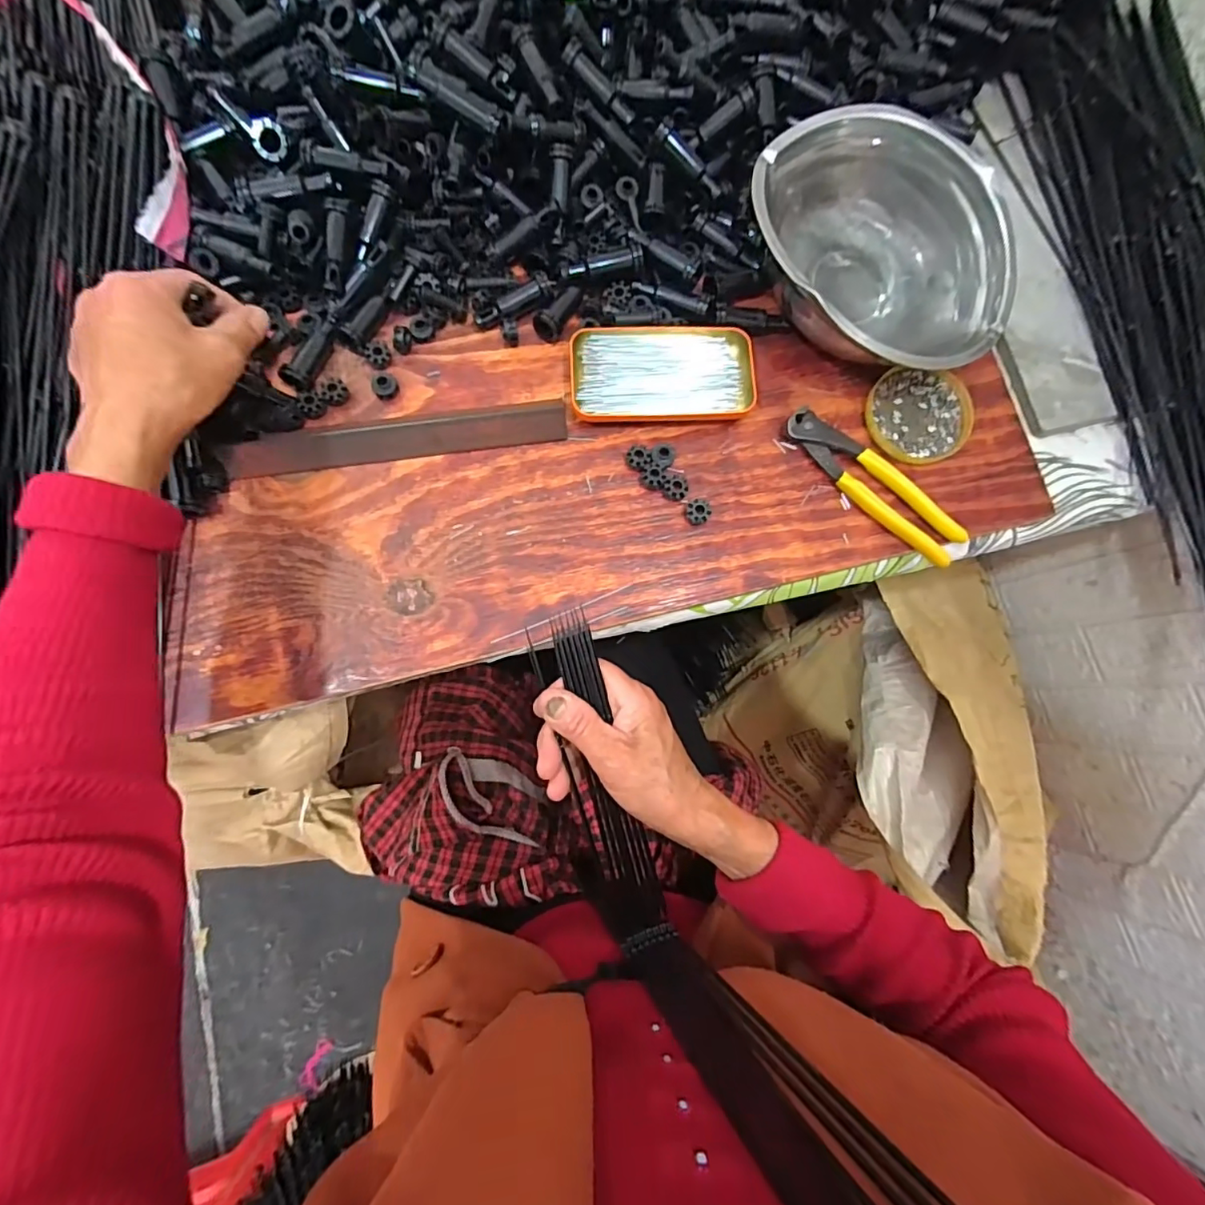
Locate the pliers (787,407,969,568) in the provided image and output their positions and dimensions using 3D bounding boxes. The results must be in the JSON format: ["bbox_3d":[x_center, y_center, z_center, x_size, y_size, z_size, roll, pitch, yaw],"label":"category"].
[{"bbox_3d":[0.212,-0.093,0.425,0.161,0.017,0.034,42,82,3],"label":"pliers"}]

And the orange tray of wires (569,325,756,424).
[{"bbox_3d":[0.047,-0.183,0.426,0.140,0.018,0.077,-2,82,-3],"label":"orange tray of wires"}]

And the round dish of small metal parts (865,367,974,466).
[{"bbox_3d":[0.256,-0.153,0.439,0.081,0.010,0.081,0,82,-3],"label":"round dish of small metal parts"}]

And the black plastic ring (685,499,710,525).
[{"bbox_3d":[0.074,-0.069,0.416,0.019,0.013,0.018,0,82,-3],"label":"black plastic ring"}]

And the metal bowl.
[{"bbox_3d":[0.211,-0.267,0.423,0.211,0.068,0.174,34,82,2],"label":"metal bowl"}]

